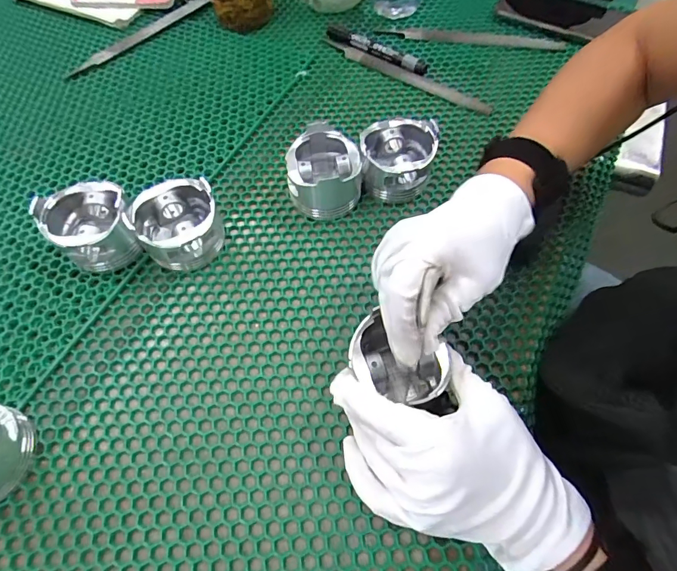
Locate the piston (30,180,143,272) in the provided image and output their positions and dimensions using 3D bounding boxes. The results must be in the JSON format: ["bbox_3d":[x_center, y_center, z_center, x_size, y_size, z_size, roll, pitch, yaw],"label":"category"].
[{"bbox_3d":[-0.222,-0.053,0.370,0.067,0.054,0.070,0,63,0],"label":"piston"}]

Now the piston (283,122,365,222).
[{"bbox_3d":[-0.014,-0.110,0.400,0.069,0.056,0.075,0,63,0],"label":"piston"}]

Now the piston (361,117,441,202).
[{"bbox_3d":[0.061,-0.126,0.411,0.074,0.048,0.070,2,63,1],"label":"piston"}]

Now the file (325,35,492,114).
[{"bbox_3d":[0.080,-0.265,0.505,0.232,0.007,0.015,31,67,15],"label":"file"}]

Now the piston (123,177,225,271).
[{"bbox_3d":[-0.146,-0.054,0.374,0.074,0.054,0.069,0,63,0],"label":"piston"}]

